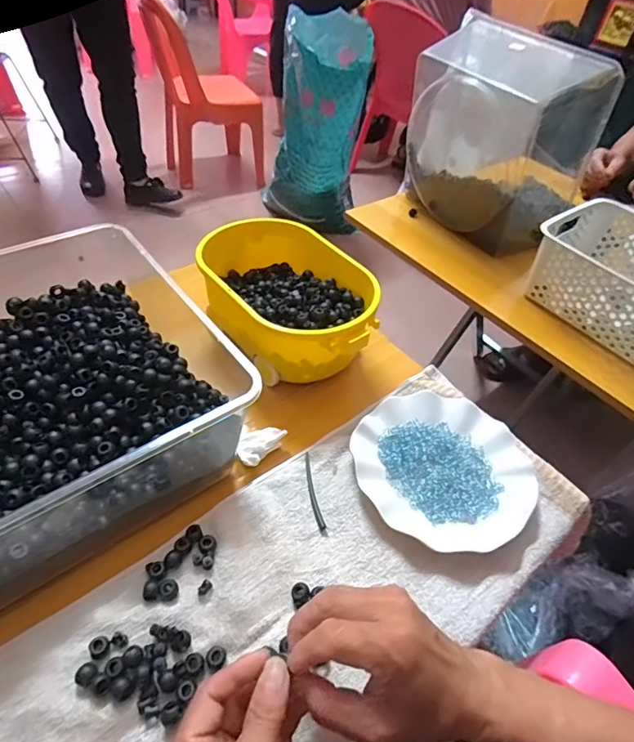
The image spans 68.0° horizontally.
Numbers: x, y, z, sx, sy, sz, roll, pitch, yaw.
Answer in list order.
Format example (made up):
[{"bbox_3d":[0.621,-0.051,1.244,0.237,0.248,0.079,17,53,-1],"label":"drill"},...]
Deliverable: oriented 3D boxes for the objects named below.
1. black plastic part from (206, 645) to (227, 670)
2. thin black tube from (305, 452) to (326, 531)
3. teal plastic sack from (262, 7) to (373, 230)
[{"bbox_3d":[-0.078,0.223,0.366,0.015,0.007,0.016,4,47,-4],"label":"black plastic part"},{"bbox_3d":[-0.005,0.120,0.476,0.009,0.005,0.083,-6,48,-13],"label":"thin black tube"},{"bbox_3d":[-0.015,-0.794,1.575,0.318,0.600,0.336,4,47,-4],"label":"teal plastic sack"}]

